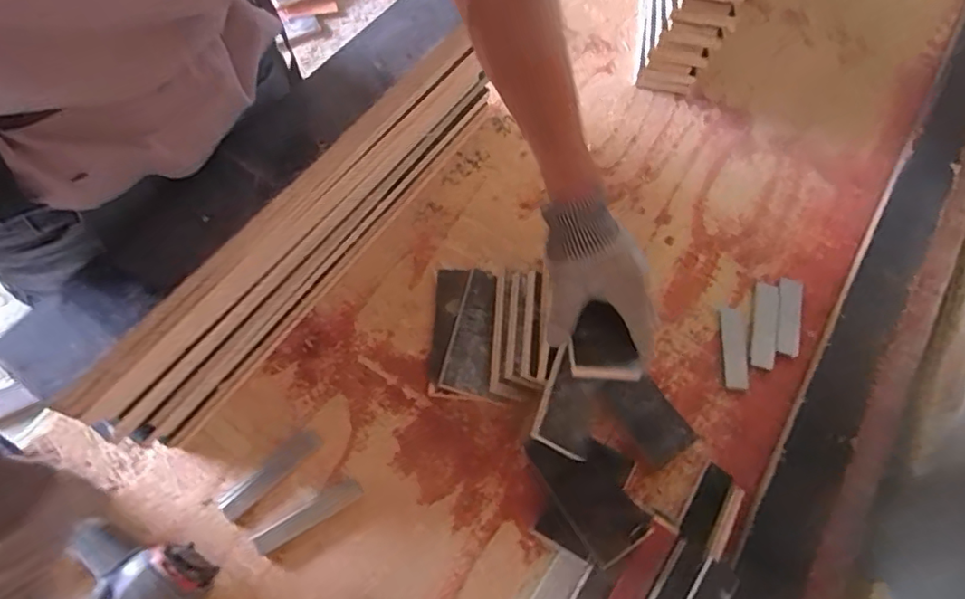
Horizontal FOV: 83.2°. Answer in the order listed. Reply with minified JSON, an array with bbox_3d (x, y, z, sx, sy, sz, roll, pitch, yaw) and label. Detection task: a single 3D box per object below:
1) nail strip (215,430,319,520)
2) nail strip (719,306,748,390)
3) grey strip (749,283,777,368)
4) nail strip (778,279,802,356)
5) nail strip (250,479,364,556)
[{"bbox_3d":[-0.224,0.183,0.574,0.112,0.006,0.029,-40,74,-17],"label":"nail strip"},{"bbox_3d":[0.301,0.057,0.652,0.025,0.004,0.100,3,66,-1],"label":"nail strip"},{"bbox_3d":[0.347,0.031,0.668,0.028,0.004,0.112,16,67,4],"label":"grey strip"},{"bbox_3d":[0.379,0.021,0.670,0.028,0.005,0.101,14,67,4],"label":"nail strip"},{"bbox_3d":[-0.178,0.222,0.556,0.110,0.006,0.023,-30,71,-14],"label":"nail strip"}]

